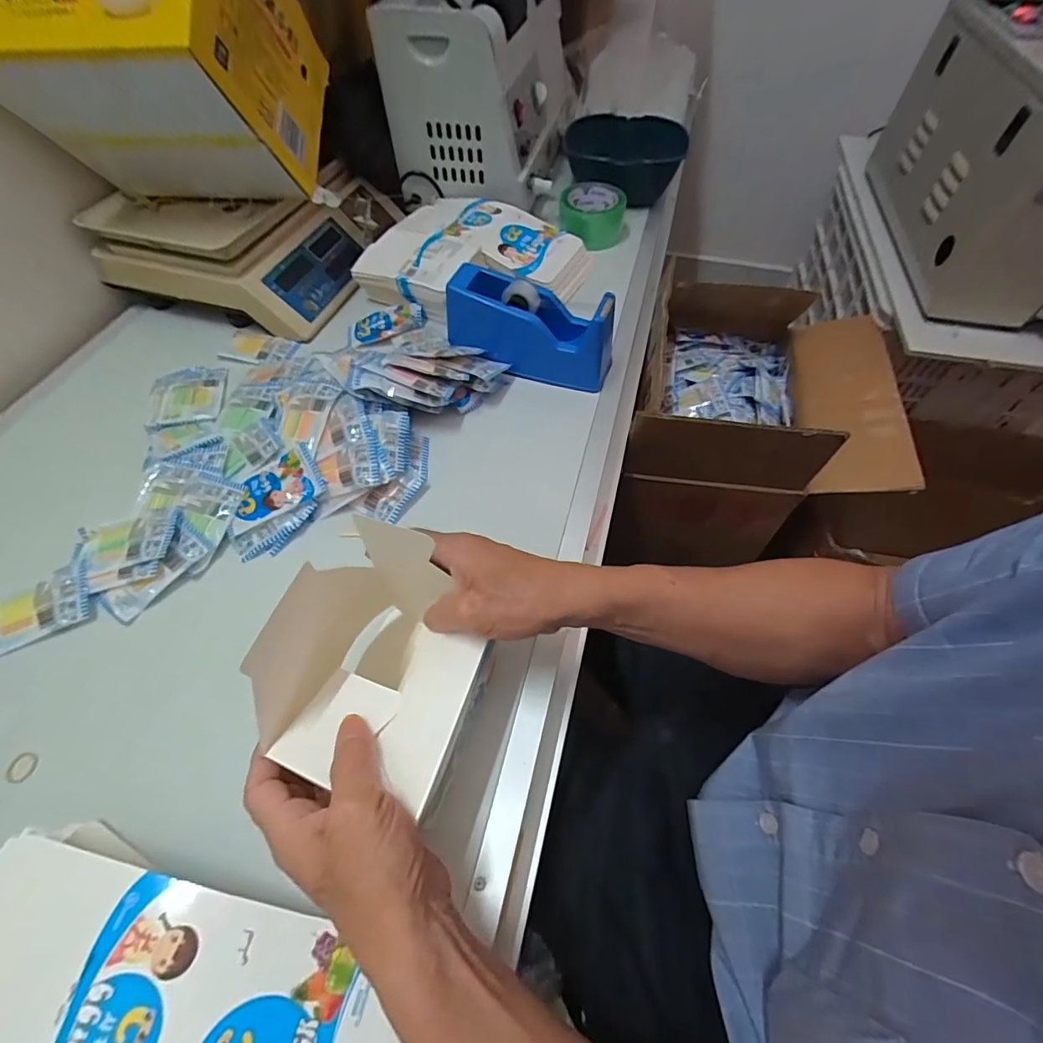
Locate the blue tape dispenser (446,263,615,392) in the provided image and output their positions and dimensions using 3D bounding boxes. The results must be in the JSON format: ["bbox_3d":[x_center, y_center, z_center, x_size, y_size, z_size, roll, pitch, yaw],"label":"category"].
[{"bbox_3d":[0.011,-0.233,0.575,0.202,0.092,0.067,17,59,12],"label":"blue tape dispenser"}]

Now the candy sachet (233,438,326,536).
[{"bbox_3d":[-0.253,-0.038,0.477,0.092,0.015,0.073,-27,61,-16],"label":"candy sachet"}]

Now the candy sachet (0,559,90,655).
[{"bbox_3d":[-0.442,0.080,0.425,0.101,0.007,0.065,-23,60,-14],"label":"candy sachet"}]

